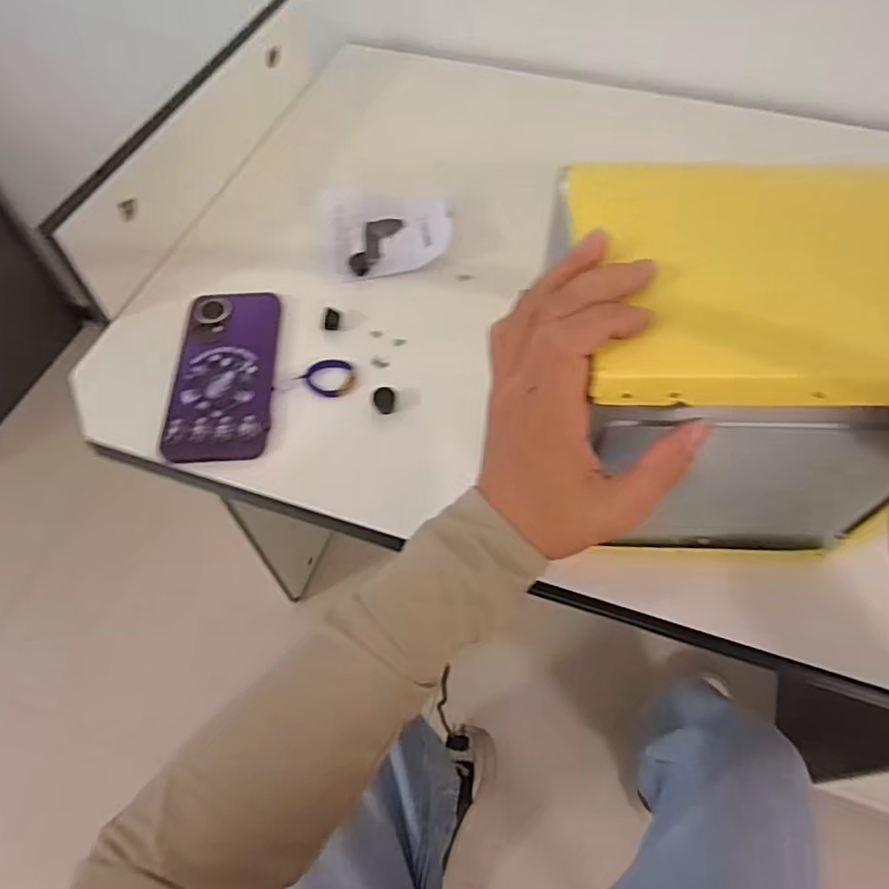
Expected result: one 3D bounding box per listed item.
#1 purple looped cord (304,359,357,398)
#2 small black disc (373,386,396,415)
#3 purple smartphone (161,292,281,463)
[{"bbox_3d":[-0.089,-0.053,0.493,0.039,0.006,0.034,0,58,0],"label":"purple looped cord"},{"bbox_3d":[-0.045,-0.034,0.478,0.016,0.013,0.017,0,58,0],"label":"small black disc"},{"bbox_3d":[-0.172,-0.059,0.495,0.075,0.012,0.161,-3,58,-2],"label":"purple smartphone"}]

